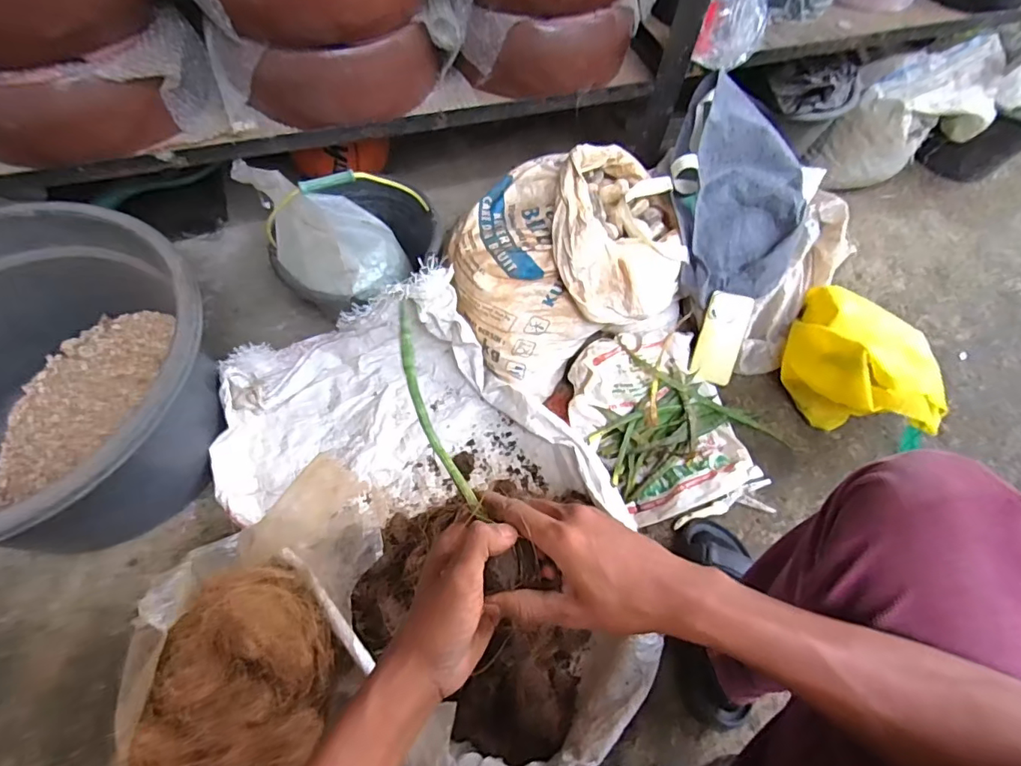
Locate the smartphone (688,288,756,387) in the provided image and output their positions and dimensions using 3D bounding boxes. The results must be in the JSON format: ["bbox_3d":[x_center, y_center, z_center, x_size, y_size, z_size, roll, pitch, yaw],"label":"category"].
[{"bbox_3d":[0.399,-0.085,0.963,0.076,0.016,0.166,16,98,18],"label":"smartphone"}]

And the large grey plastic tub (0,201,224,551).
[{"bbox_3d":[-0.667,0.007,0.749,0.476,0.281,0.500,1,61,-2],"label":"large grey plastic tub"}]

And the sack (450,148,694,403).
[{"bbox_3d":[0.103,-0.220,0.899,0.402,0.248,0.309,-26,65,-16],"label":"sack"}]

